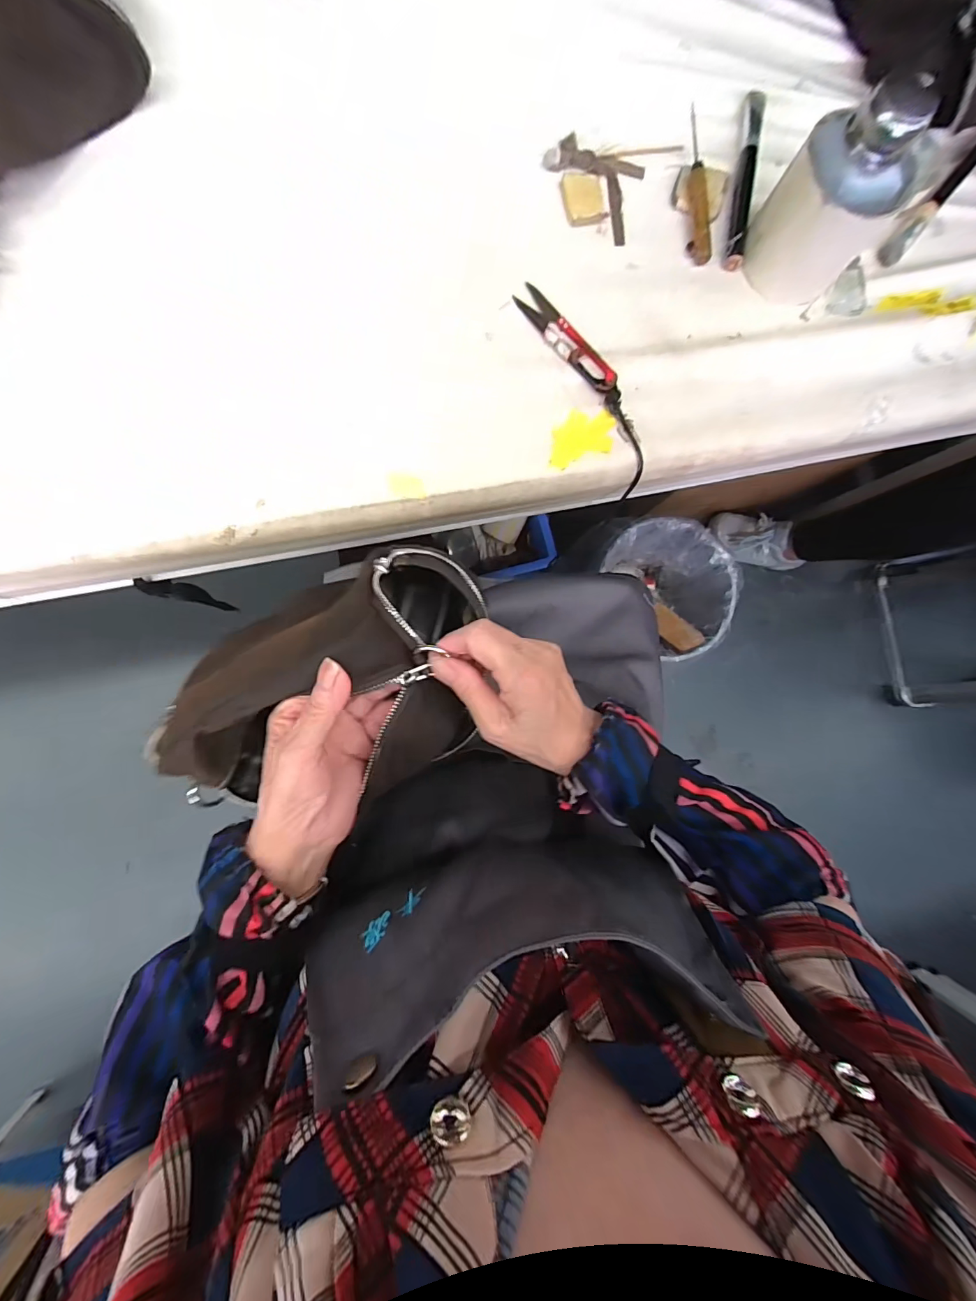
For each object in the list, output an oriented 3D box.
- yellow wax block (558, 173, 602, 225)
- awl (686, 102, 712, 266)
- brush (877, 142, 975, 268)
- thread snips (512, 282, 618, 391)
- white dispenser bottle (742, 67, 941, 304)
[{"bbox_3d":[0.072,-0.344,0.348,0.031,0.004,0.038,-5,88,-6],"label":"yellow wax block"},{"bbox_3d":[0.162,-0.357,0.350,0.016,0.014,0.113,-3,88,-6],"label":"awl"},{"bbox_3d":[0.357,-0.357,0.361,0.020,0.010,0.146,43,84,-3],"label":"brush"},{"bbox_3d":[0.058,-0.230,0.337,0.025,0.009,0.098,-45,93,-6],"label":"thread snips"},{"bbox_3d":[0.236,-0.307,0.309,0.077,0.093,0.072,39,85,-3],"label":"white dispenser bottle"}]

